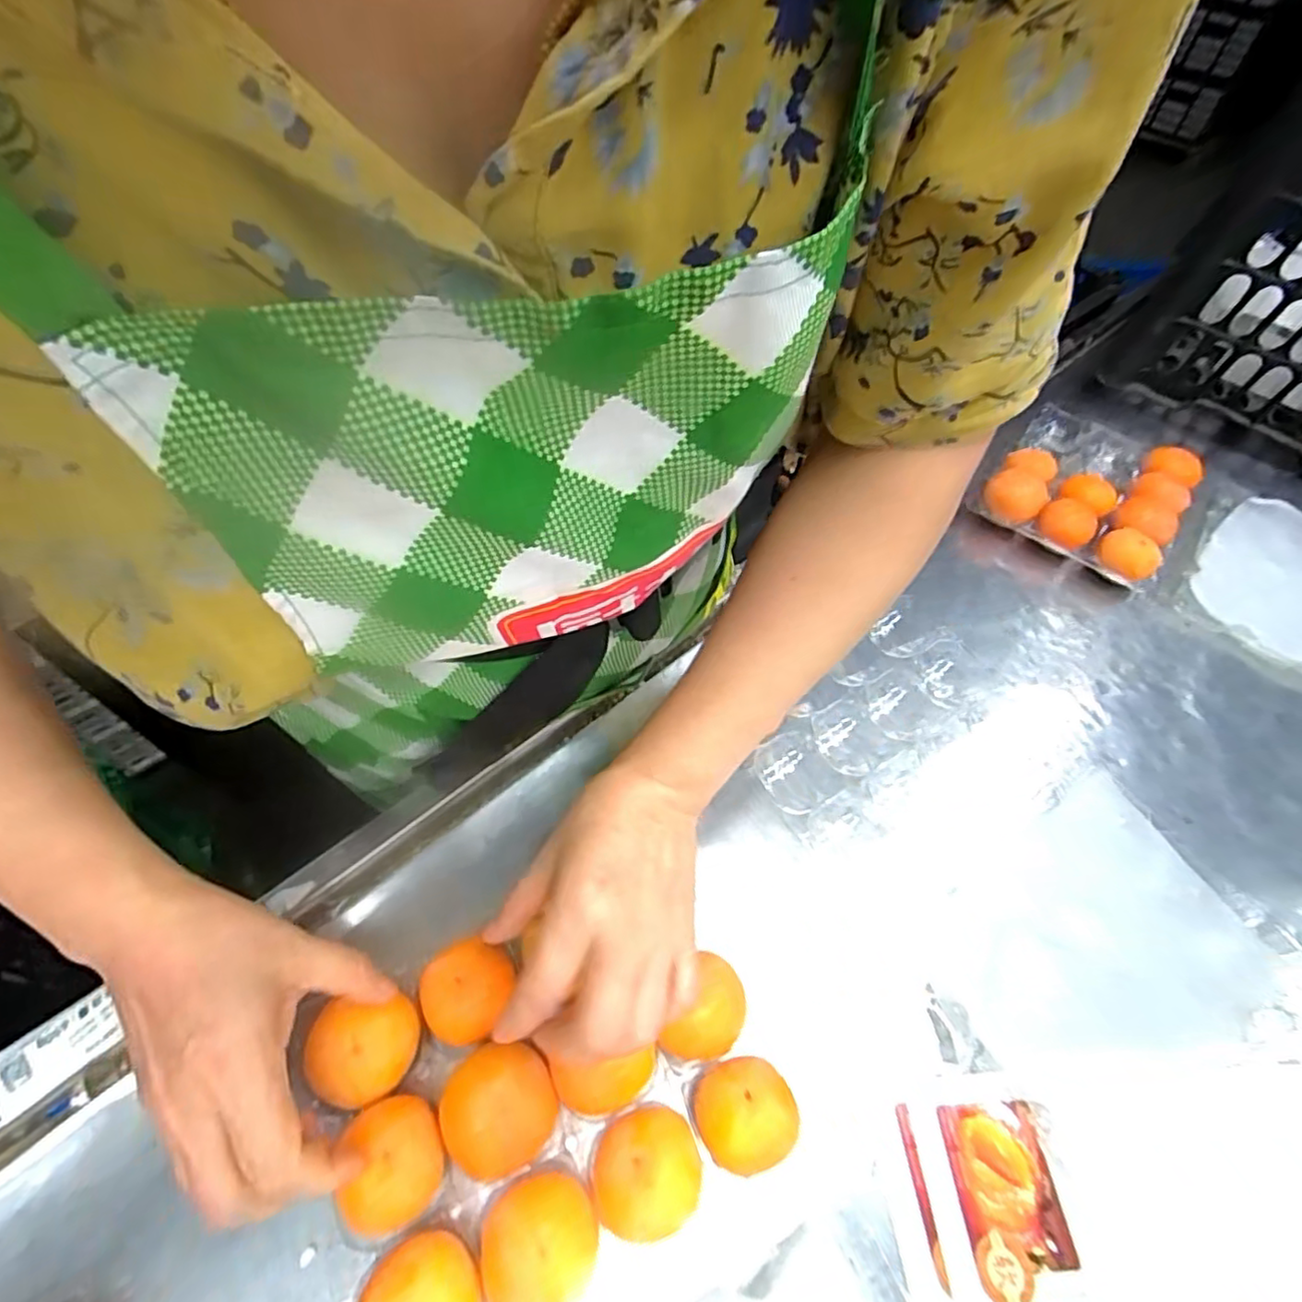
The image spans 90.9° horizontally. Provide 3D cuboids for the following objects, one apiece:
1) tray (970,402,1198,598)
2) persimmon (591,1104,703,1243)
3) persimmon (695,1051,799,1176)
[{"bbox_3d":[0.434,-0.166,0.630,0.165,0.048,0.234,35,59,19],"label":"tray"},{"bbox_3d":[-0.003,0.244,0.302,0.047,0.041,0.045,2,55,-3],"label":"persimmon"},{"bbox_3d":[0.045,0.227,0.315,0.044,0.039,0.044,2,55,-3],"label":"persimmon"}]

